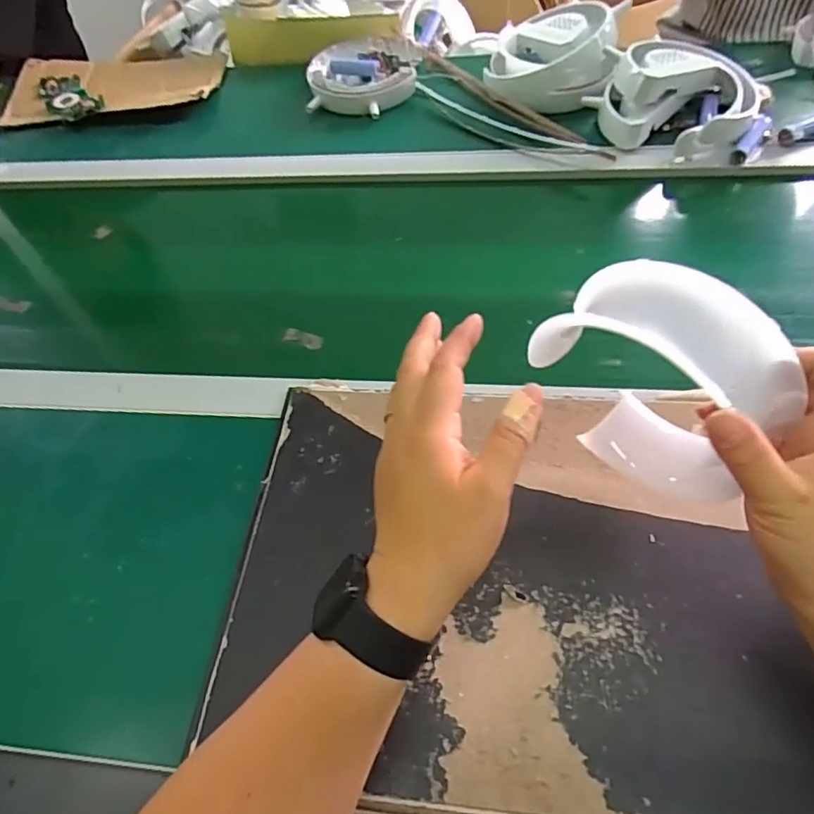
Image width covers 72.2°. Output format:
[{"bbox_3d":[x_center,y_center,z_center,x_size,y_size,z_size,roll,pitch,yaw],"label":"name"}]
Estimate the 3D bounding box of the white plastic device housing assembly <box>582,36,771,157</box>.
[{"bbox_3d":[0.304,-0.354,0.630,0.180,0.068,0.148,21,59,19],"label":"white plastic device housing assembly"}]

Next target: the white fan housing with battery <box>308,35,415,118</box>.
[{"bbox_3d":[-0.060,-0.448,0.751,0.144,0.043,0.156,1,55,6],"label":"white fan housing with battery"}]

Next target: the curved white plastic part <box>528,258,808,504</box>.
[{"bbox_3d":[0.144,-0.008,0.339,0.051,0.154,0.135,-38,60,-20],"label":"curved white plastic part"}]

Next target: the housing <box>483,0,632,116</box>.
[{"bbox_3d":[0.182,-0.436,0.696,0.165,0.046,0.148,-6,67,28],"label":"housing"}]

